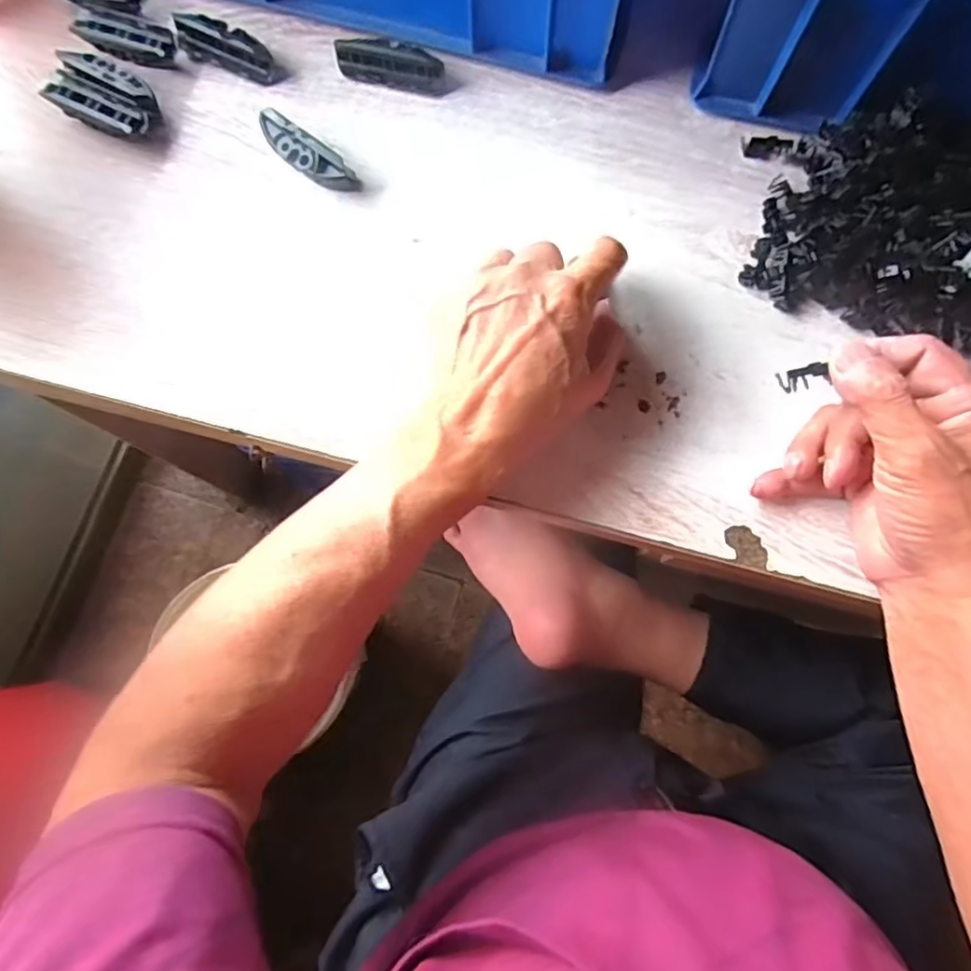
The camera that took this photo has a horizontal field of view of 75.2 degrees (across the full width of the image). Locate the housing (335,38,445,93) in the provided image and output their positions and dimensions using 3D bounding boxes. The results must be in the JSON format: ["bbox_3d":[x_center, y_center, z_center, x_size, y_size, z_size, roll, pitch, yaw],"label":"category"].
[{"bbox_3d":[-0.062,-0.273,0.409,0.072,0.017,0.022,16,77,4],"label":"housing"}]

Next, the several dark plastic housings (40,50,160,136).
[{"bbox_3d":[-0.243,-0.247,0.402,0.065,0.024,0.044,33,79,7],"label":"several dark plastic housings"}]

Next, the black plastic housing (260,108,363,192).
[{"bbox_3d":[-0.111,-0.205,0.393,0.069,0.020,0.018,34,79,8],"label":"black plastic housing"}]

